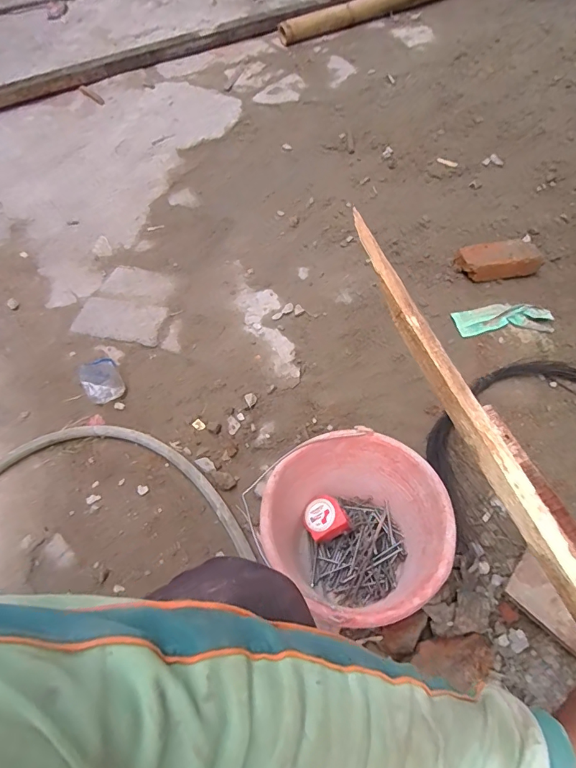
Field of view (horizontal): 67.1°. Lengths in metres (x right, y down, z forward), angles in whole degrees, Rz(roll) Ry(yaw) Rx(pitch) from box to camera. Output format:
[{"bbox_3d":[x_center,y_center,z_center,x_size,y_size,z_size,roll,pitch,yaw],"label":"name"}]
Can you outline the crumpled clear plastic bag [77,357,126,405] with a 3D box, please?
[{"bbox_3d":[-0.367,-0.006,0.852,0.074,0.055,0.079,-28,62,-12],"label":"crumpled clear plastic bag"}]

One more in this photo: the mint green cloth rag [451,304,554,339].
[{"bbox_3d":[0.445,-0.135,0.903,0.191,0.019,0.072,-4,60,1],"label":"mint green cloth rag"}]

